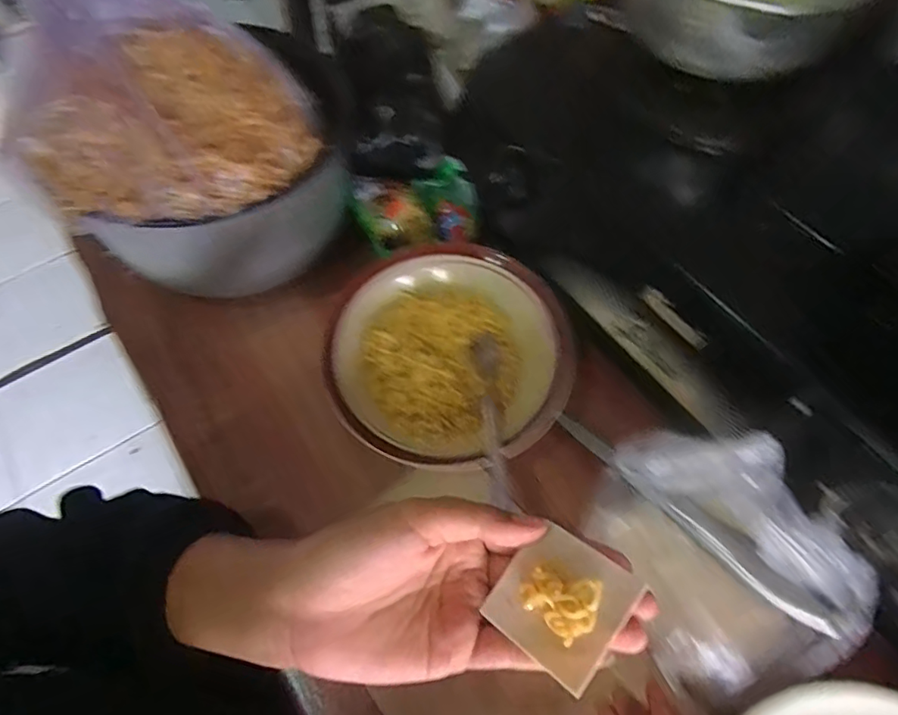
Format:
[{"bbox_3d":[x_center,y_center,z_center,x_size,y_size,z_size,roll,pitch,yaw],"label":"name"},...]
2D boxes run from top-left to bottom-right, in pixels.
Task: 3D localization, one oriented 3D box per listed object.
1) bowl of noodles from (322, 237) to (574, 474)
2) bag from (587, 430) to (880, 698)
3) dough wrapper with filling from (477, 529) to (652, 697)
[{"bbox_3d":[-0.004,-0.001,0.405,0.174,0.053,0.174,-1,62,1],"label":"bowl of noodles"},{"bbox_3d":[0.162,0.116,0.326,0.118,0.068,0.160,-26,64,-12],"label":"bag"},{"bbox_3d":[0.046,0.097,0.215,0.045,0.014,0.048,38,69,20],"label":"dough wrapper with filling"}]

